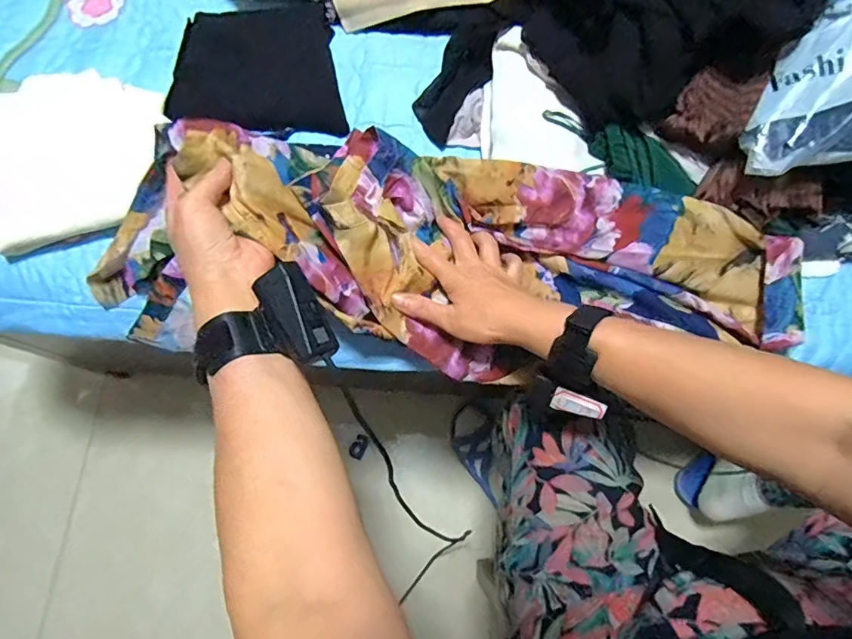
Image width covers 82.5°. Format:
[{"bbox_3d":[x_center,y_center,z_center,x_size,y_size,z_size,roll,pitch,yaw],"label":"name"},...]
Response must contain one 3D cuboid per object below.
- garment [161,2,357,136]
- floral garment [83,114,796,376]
[{"bbox_3d":[-0.201,-0.293,0.572,0.192,0.030,0.173,-7,74,-3],"label":"garment"},{"bbox_3d":[0.025,-0.068,0.477,0.677,0.167,0.211,4,73,-4],"label":"floral garment"}]

